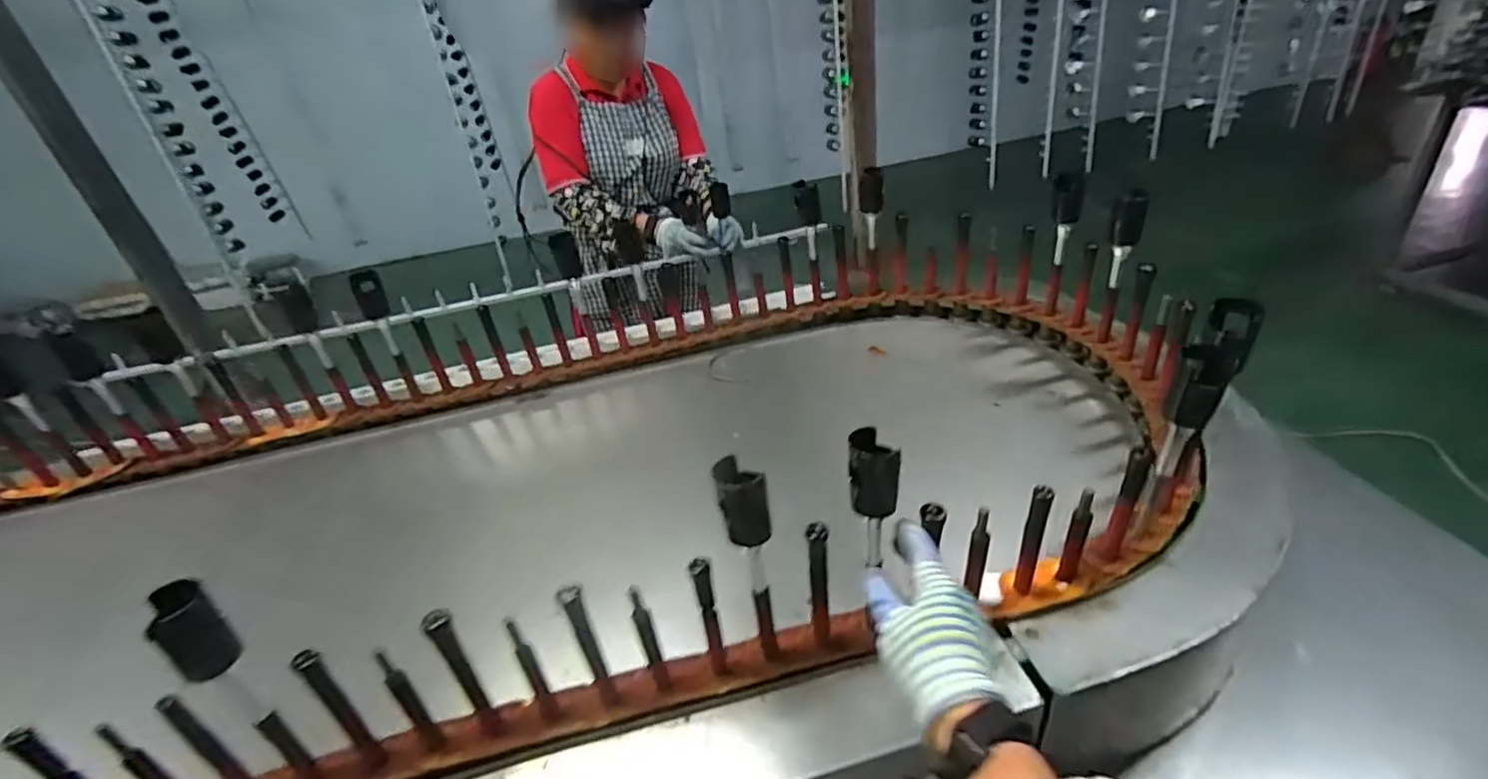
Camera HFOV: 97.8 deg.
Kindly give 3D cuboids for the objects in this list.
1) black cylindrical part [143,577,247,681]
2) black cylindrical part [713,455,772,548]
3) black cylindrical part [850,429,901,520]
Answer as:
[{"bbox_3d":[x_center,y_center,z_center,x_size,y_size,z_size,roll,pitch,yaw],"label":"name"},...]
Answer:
[{"bbox_3d":[-0.398,0.173,0.469,0.039,0.070,0.038,-5,33,4],"label":"black cylindrical part"},{"bbox_3d":[-0.001,0.087,0.513,0.036,0.053,0.046,-12,33,-6],"label":"black cylindrical part"},{"bbox_3d":[0.107,0.066,0.532,0.039,0.057,0.049,-1,33,10],"label":"black cylindrical part"}]

